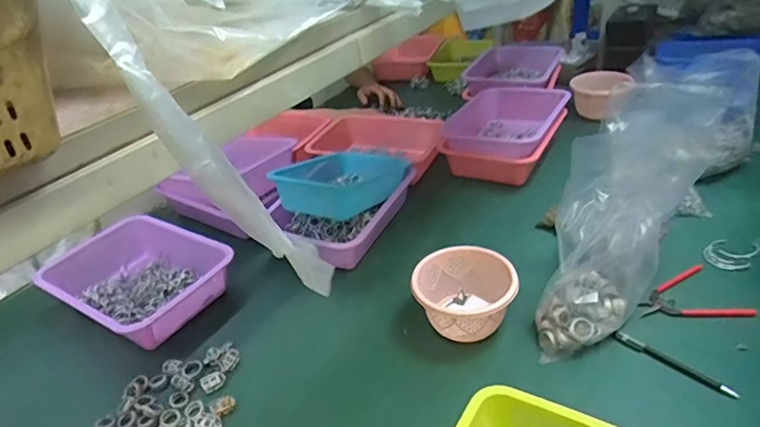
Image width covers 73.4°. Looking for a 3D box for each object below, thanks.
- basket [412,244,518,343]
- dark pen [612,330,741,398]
[{"bbox_3d":[0.125,0.124,0.762,0.144,0.088,0.135,-5,33,3],"label":"basket"},{"bbox_3d":[0.385,0.196,0.669,0.015,0.013,0.148,-32,40,-33],"label":"dark pen"}]

